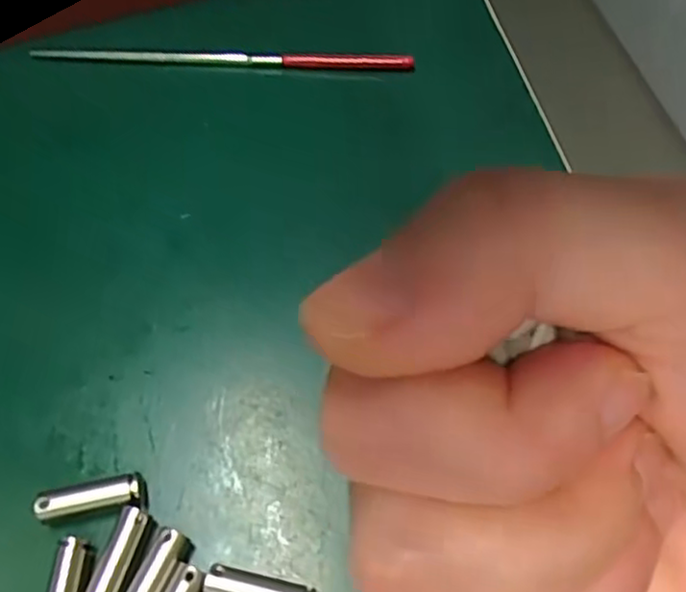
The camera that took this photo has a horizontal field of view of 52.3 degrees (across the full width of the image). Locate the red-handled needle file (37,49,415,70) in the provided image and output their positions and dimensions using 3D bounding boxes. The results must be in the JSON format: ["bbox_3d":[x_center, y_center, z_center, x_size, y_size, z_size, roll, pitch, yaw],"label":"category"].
[{"bbox_3d":[-0.043,-0.085,0.249,0.134,0.006,0.004,2,57,2],"label":"red-handled needle file"}]

